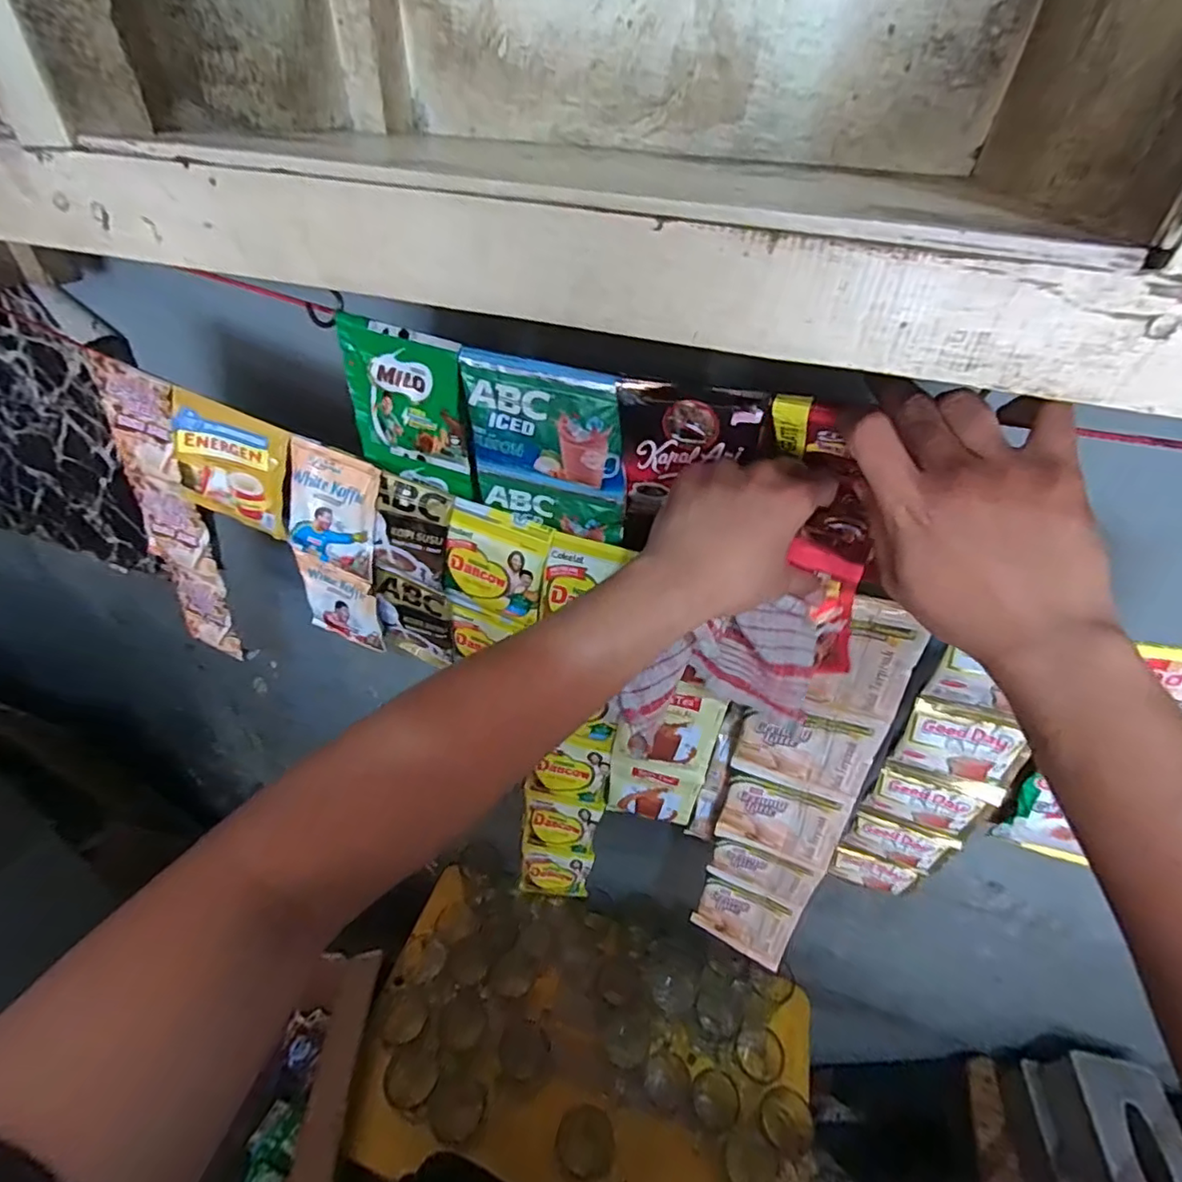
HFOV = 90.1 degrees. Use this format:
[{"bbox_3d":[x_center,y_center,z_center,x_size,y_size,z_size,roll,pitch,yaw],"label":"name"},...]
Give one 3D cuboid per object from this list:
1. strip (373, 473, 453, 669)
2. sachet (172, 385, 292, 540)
[{"bbox_3d":[-0.159,-0.005,0.523,0.084,0.201,0.023,14,40,12],"label":"strip"},{"bbox_3d":[-0.307,-0.103,0.500,0.109,0.104,0.012,22,27,0],"label":"sachet"}]

